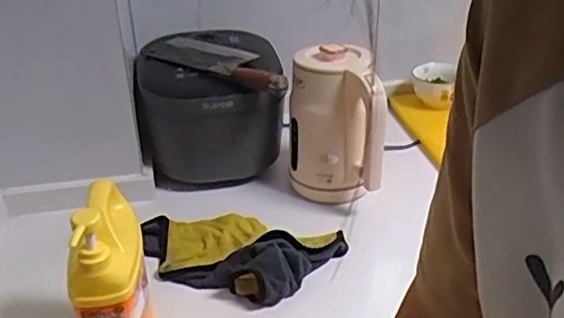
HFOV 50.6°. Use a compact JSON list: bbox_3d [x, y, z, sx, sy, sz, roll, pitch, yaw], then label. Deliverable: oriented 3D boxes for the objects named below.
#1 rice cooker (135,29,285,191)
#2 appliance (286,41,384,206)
[{"bbox_3d":[-0.132,-0.092,1.132,0.260,0.226,0.312,-2,30,-2],"label":"rice cooker"},{"bbox_3d":[0.087,-0.048,1.014,0.136,0.248,0.189,-3,30,-5],"label":"appliance"}]

